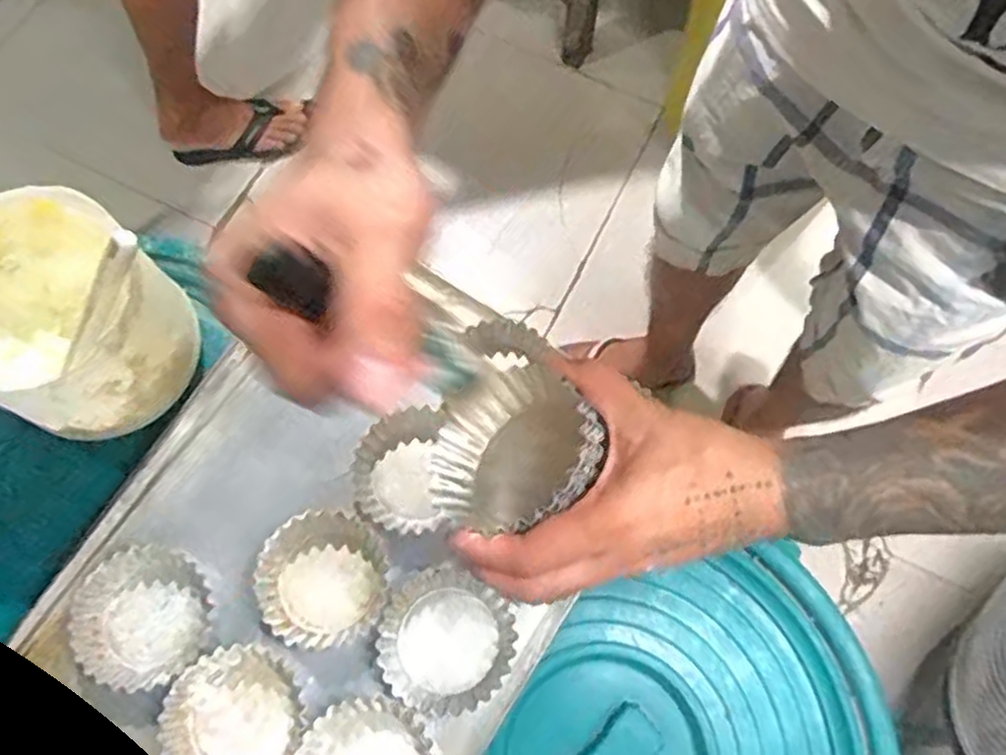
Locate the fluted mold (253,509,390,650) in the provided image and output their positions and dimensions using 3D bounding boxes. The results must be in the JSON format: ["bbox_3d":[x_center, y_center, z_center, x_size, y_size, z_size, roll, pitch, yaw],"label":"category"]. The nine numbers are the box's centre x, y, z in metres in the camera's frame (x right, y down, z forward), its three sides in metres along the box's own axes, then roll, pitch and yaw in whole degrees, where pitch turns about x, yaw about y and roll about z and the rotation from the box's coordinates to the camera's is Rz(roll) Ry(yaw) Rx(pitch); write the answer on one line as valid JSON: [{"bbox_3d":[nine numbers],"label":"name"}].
[{"bbox_3d":[-0.136,0.154,0.559,0.095,0.026,0.094,1,72,-2],"label":"fluted mold"}]

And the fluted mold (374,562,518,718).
[{"bbox_3d":[-0.044,0.197,0.546,0.099,0.027,0.096,1,72,-2],"label":"fluted mold"}]

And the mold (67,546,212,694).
[{"bbox_3d":[-0.266,0.179,0.544,0.090,0.032,0.097,-4,73,-3],"label":"mold"}]

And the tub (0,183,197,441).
[{"bbox_3d":[-0.346,-0.047,0.573,0.179,0.143,0.155,37,75,9],"label":"tub"}]

